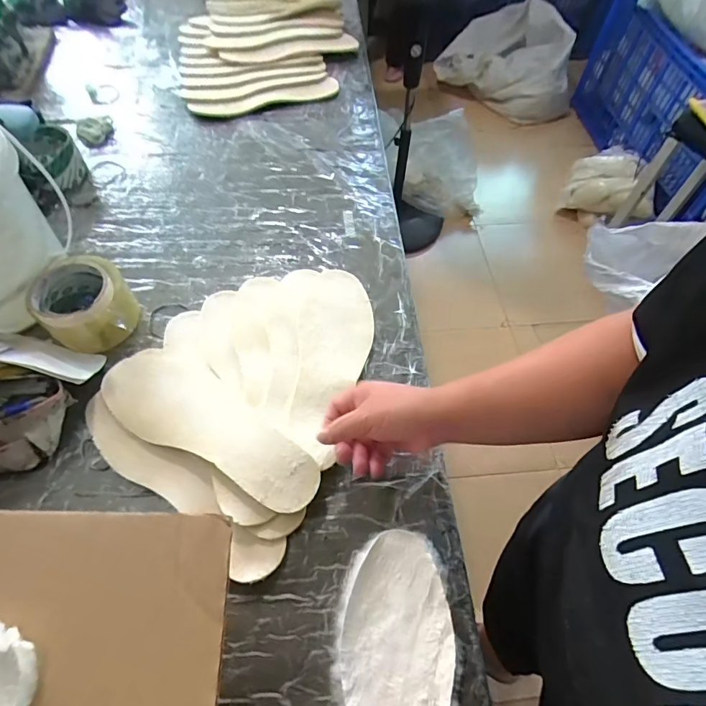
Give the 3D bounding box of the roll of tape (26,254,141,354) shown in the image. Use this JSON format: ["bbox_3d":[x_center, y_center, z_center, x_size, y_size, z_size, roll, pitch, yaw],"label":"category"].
[{"bbox_3d":[-0.320,-0.062,0.533,0.095,0.074,0.092,2,58,-3],"label":"roll of tape"}]

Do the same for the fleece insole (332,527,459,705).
[{"bbox_3d":[0.041,0.296,0.350,0.098,0.017,0.285,-2,58,-5],"label":"fleece insole"}]

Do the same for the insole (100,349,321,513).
[{"bbox_3d":[-0.152,0.071,0.478,0.265,0.013,0.097,22,58,16],"label":"insole"}]

